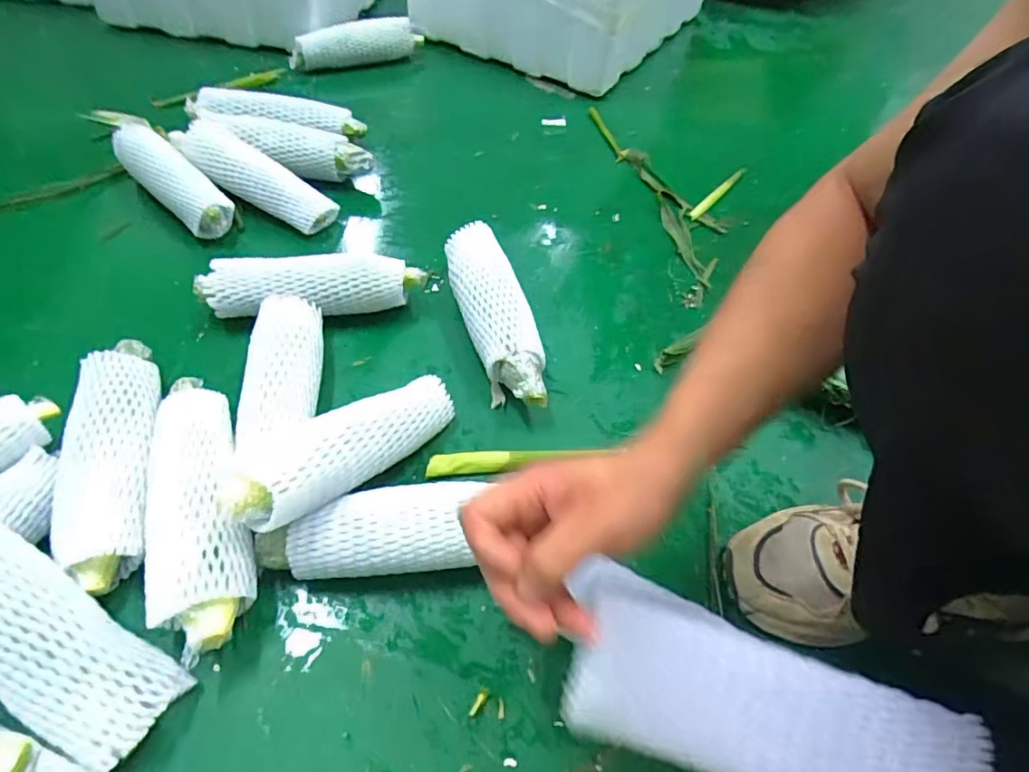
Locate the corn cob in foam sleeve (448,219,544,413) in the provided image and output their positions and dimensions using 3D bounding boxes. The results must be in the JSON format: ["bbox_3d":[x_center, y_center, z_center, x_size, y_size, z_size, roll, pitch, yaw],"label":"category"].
[{"bbox_3d":[-0.026,-0.075,0.620,0.066,0.073,0.246,-12,54,-15],"label":"corn cob in foam sleeve"}]

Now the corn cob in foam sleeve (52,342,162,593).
[{"bbox_3d":[-0.351,0.057,0.489,0.067,0.066,0.246,-10,54,-13],"label":"corn cob in foam sleeve"}]

